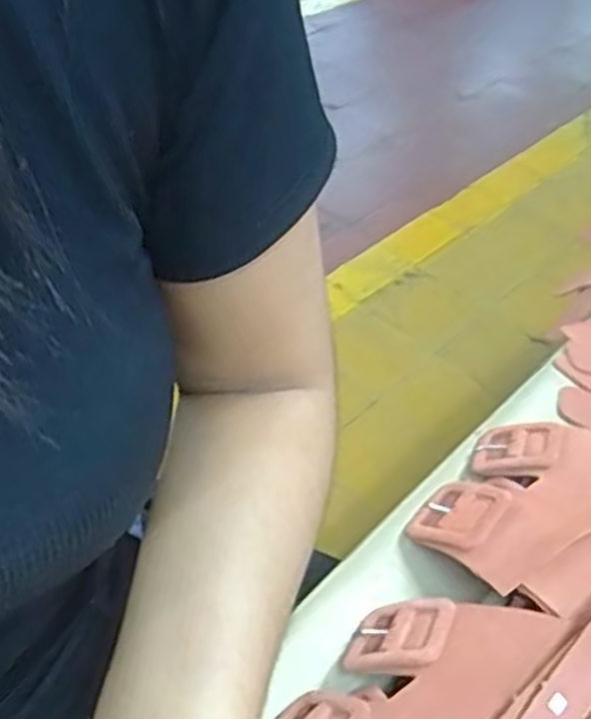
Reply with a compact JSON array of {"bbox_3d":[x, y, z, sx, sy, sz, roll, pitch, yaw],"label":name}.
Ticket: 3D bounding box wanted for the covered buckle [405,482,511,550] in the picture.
[{"bbox_3d":[0.091,0.086,0.448,0.046,0.006,0.052,-40,24,-25],"label":"covered buckle"}]

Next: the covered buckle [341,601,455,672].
[{"bbox_3d":[0.050,0.136,0.392,0.055,0.008,0.040,-17,18,33],"label":"covered buckle"}]

